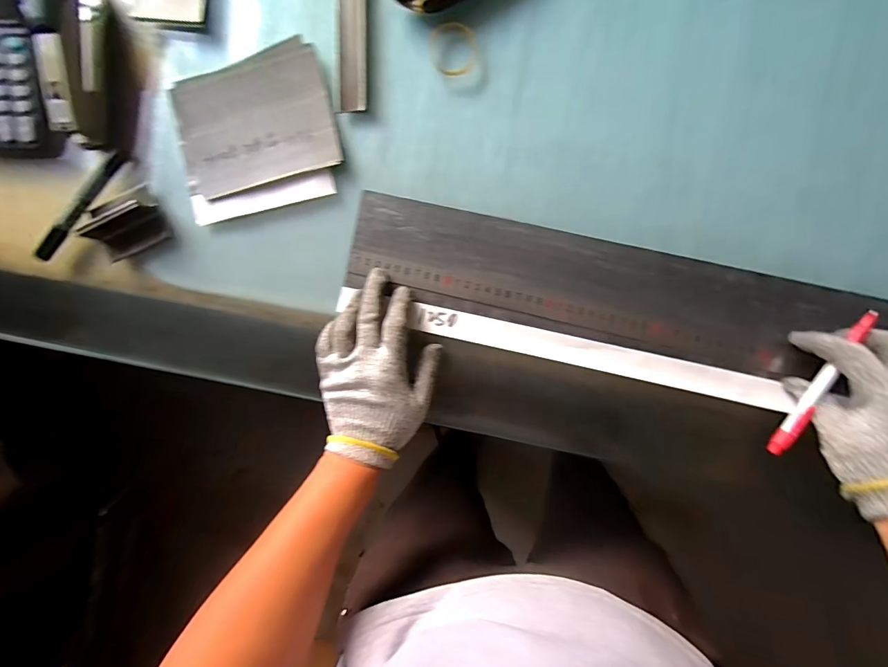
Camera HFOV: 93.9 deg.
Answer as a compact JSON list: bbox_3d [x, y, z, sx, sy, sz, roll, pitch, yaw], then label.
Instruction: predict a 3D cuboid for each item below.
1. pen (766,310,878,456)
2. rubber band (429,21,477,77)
[{"bbox_3d":[0.320,0.043,0.351,0.011,0.016,0.140,31,96,2],"label":"pen"},{"bbox_3d":[0.009,-0.269,0.394,0.044,0.004,0.044,-1,104,-3],"label":"rubber band"}]

